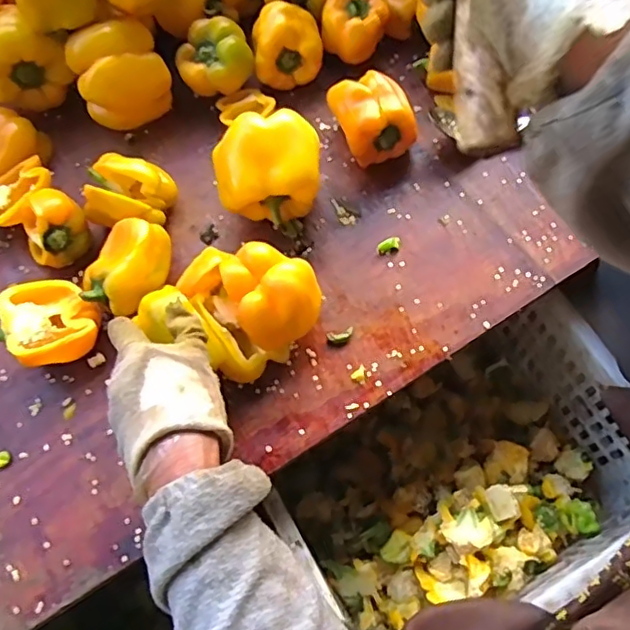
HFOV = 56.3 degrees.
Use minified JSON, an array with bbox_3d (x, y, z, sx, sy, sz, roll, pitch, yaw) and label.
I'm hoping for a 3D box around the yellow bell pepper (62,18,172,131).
[{"bbox_3d":[-0.199,-0.243,0.614,0.089,0.092,0.071,-32,69,-9],"label":"yellow bell pepper"}]

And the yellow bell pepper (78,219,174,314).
[{"bbox_3d":[-0.166,-0.039,0.543,0.068,0.057,0.088,16,67,9],"label":"yellow bell pepper"}]

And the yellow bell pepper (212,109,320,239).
[{"bbox_3d":[-0.044,-0.129,0.552,0.092,0.097,0.081,-3,67,3],"label":"yellow bell pepper"}]

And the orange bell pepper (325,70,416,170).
[{"bbox_3d":[0.055,-0.197,0.593,0.065,0.069,0.077,-22,68,-5],"label":"orange bell pepper"}]

